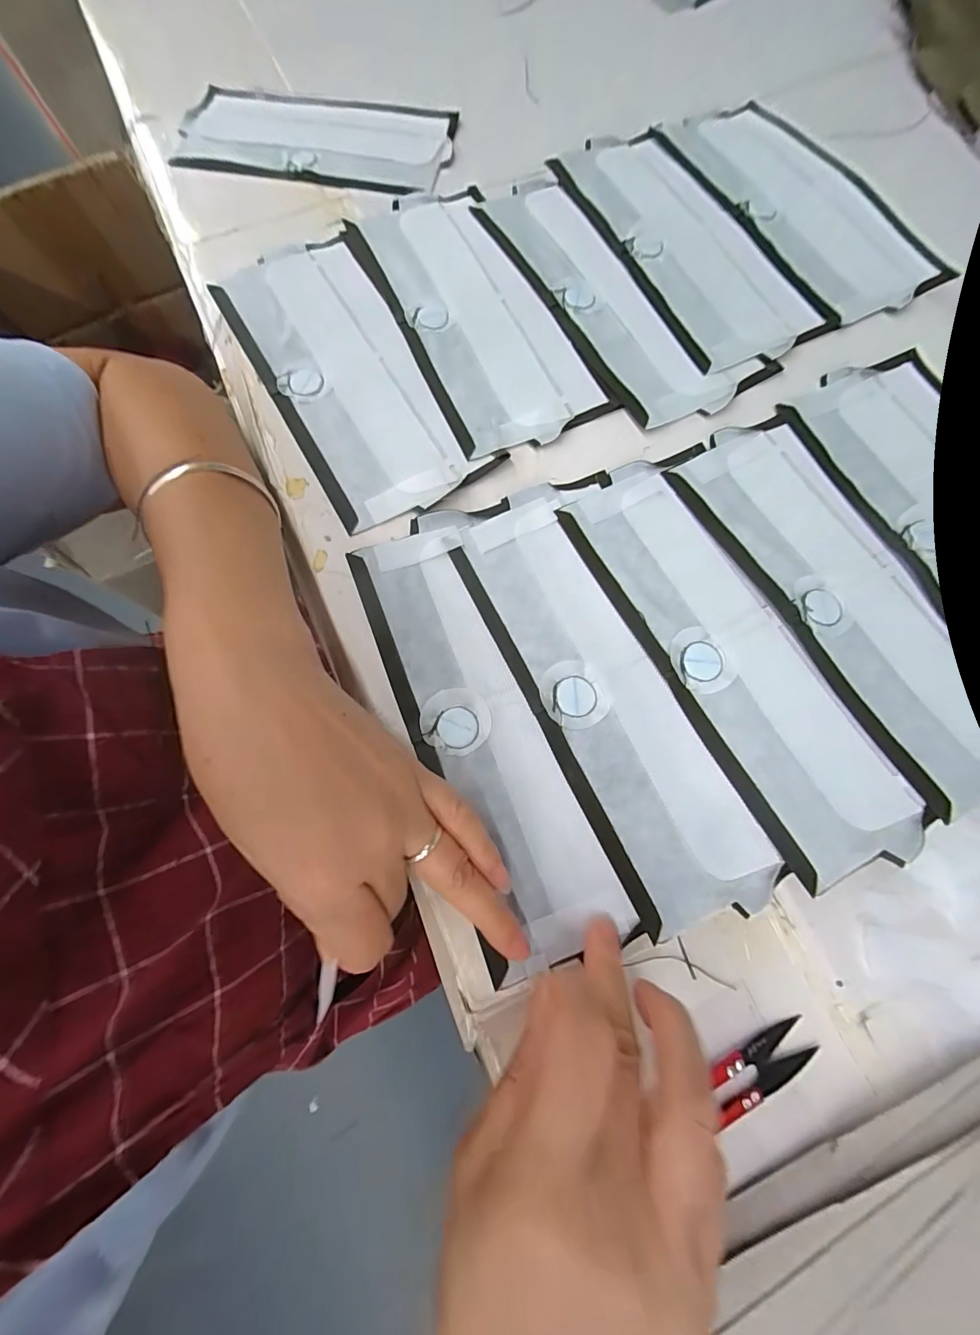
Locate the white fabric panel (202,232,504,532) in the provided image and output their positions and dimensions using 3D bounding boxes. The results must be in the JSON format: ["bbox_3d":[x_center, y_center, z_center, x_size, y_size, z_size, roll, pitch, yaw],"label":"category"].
[{"bbox_3d":[-0.095,-0.193,0.300,0.101,0.007,0.231,-32,77,-8],"label":"white fabric panel"}]

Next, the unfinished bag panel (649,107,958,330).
[{"bbox_3d":[0.226,-0.349,0.342,0.114,0.007,0.230,-28,77,1],"label":"unfinished bag panel"}]

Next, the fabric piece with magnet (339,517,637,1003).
[{"bbox_3d":[-0.012,0.030,0.237,0.066,0.005,0.229,-25,76,-6],"label":"fabric piece with magnet"}]

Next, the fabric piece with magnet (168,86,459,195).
[{"bbox_3d":[-0.157,-0.477,0.414,0.244,0.017,0.109,8,80,8],"label":"fabric piece with magnet"}]

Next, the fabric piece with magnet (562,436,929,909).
[{"bbox_3d":[0.126,-0.011,0.243,0.074,0.008,0.235,-26,77,-7],"label":"fabric piece with magnet"}]

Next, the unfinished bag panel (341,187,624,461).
[{"bbox_3d":[-0.015,-0.242,0.312,0.097,0.005,0.228,-26,77,-7],"label":"unfinished bag panel"}]

